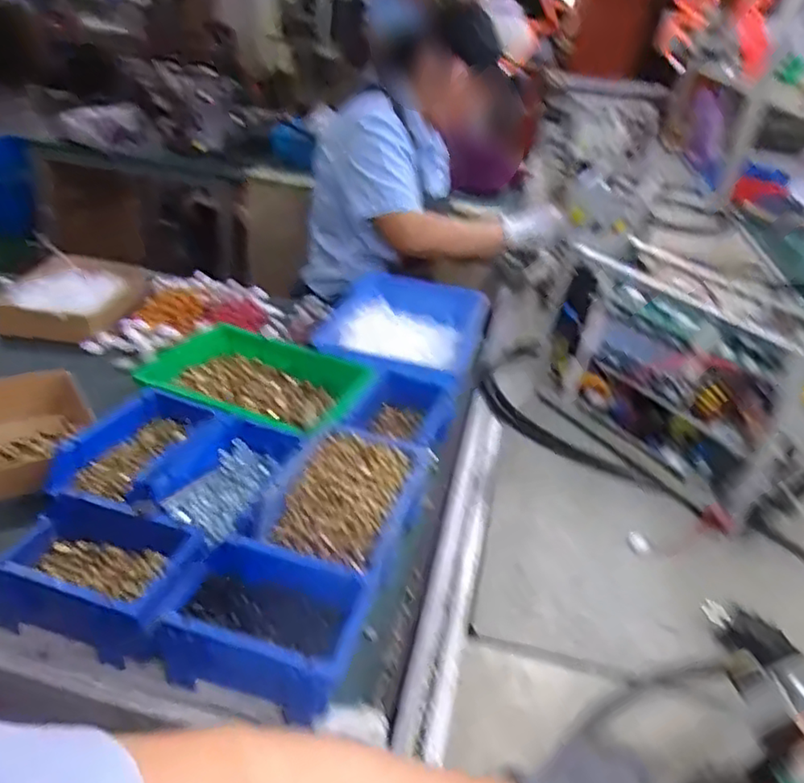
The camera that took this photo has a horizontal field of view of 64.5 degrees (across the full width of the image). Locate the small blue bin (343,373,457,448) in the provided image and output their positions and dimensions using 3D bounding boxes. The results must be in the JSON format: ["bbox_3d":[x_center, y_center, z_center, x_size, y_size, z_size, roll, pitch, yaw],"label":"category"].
[{"bbox_3d":[0.000,0.038,0.776,0.096,0.072,0.182,15,31,14],"label":"small blue bin"}]

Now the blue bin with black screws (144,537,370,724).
[{"bbox_3d":[-0.113,0.185,0.506,0.153,0.073,0.106,15,31,14],"label":"blue bin with black screws"}]

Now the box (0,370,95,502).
[{"bbox_3d":[-0.422,0.043,0.706,0.146,0.053,0.181,-14,36,-31],"label":"box"}]

